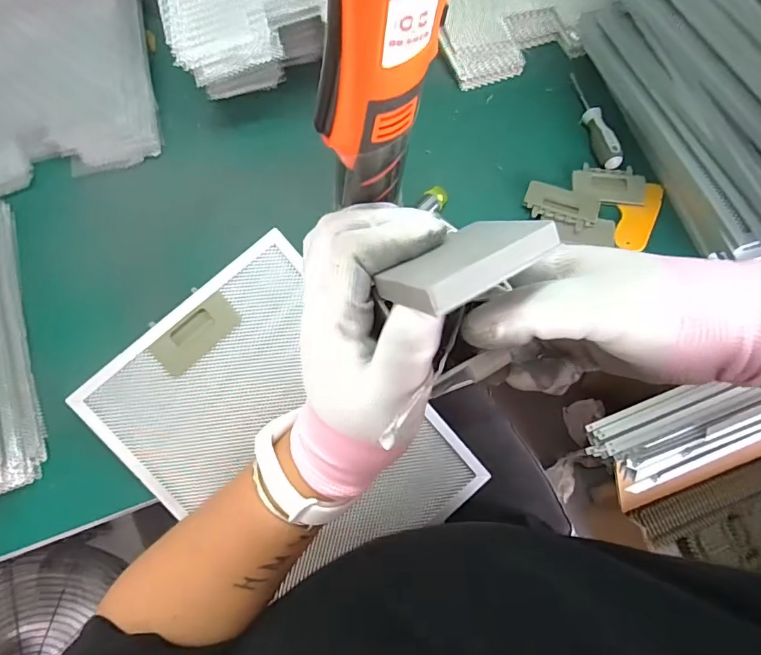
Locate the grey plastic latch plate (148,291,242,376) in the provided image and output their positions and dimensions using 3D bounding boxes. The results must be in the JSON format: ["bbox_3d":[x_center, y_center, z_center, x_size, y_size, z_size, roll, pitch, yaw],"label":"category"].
[{"bbox_3d":[-0.181,0.007,0.460,0.088,0.004,0.038,-42,100,-10],"label":"grey plastic latch plate"}]

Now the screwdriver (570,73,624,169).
[{"bbox_3d":[0.271,-0.272,0.596,0.020,0.030,0.163,-8,70,-2],"label":"screwdriver"}]

